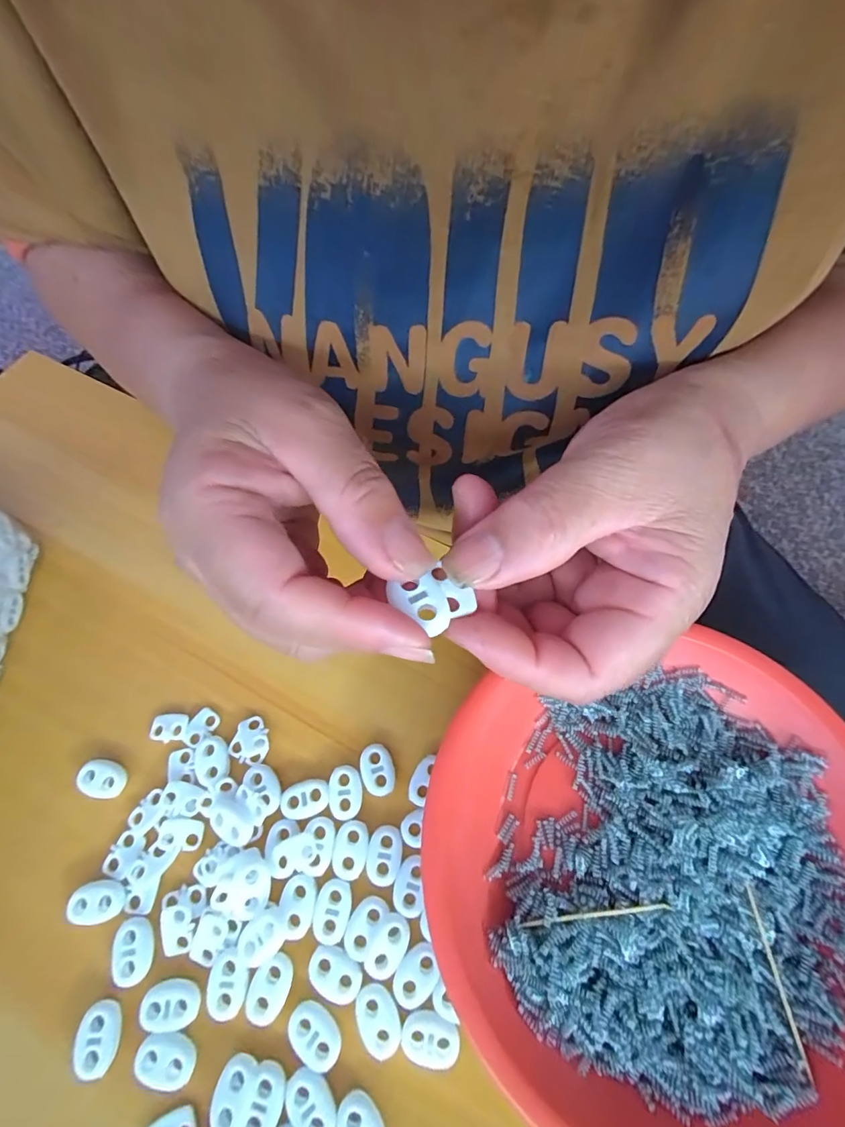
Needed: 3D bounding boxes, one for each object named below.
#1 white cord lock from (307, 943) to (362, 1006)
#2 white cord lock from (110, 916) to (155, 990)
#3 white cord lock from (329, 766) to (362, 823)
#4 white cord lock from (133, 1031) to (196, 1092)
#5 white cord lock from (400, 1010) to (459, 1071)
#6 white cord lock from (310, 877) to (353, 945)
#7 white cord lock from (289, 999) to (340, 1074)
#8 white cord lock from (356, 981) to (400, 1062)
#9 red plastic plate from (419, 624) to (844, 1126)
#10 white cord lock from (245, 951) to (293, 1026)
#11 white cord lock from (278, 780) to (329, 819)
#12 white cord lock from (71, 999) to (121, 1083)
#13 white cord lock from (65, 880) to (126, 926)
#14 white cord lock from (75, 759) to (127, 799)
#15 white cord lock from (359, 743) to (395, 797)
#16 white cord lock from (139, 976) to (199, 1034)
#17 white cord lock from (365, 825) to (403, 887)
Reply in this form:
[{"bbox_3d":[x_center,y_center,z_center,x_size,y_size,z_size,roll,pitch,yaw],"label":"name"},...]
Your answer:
[{"bbox_3d":[-0.035,0.164,0.182,0.021,0.004,0.016,15,67,9],"label":"white cord lock"},{"bbox_3d":[-0.119,0.159,0.187,0.015,0.004,0.022,-10,65,-2],"label":"white cord lock"},{"bbox_3d":[-0.036,0.105,0.209,0.015,0.004,0.022,-8,65,-1],"label":"white cord lock"},{"bbox_3d":[-0.098,0.189,0.174,0.022,0.004,0.016,8,66,6],"label":"white cord lock"},{"bbox_3d":[0.003,0.183,0.175,0.022,0.004,0.016,4,66,4],"label":"white cord lock"},{"bbox_3d":[-0.038,0.146,0.190,0.015,0.004,0.022,14,67,8],"label":"white cord lock"},{"bbox_3d":[-0.042,0.181,0.174,0.022,0.004,0.016,35,71,17],"label":"white cord lock"},{"bbox_3d":[-0.018,0.178,0.177,0.015,0.004,0.023,-20,66,-7],"label":"white cord lock"},{"bbox_3d":[0.098,0.128,0.184,0.184,0.020,0.174,-1,65,2],"label":"red plastic plate"},{"bbox_3d":[-0.061,0.169,0.181,0.015,0.004,0.023,16,67,10],"label":"white cord lock"},{"bbox_3d":[-0.054,0.108,0.208,0.022,0.004,0.014,-13,65,-4],"label":"white cord lock"},{"bbox_3d":[-0.126,0.184,0.175,0.015,0.004,0.022,-8,65,-1],"label":"white cord lock"},{"bbox_3d":[-0.139,0.144,0.194,0.021,0.004,0.015,-11,65,-2],"label":"white cord lock"},{"bbox_3d":[-0.150,0.101,0.214,0.020,0.006,0.016,4,66,4],"label":"white cord lock"},{"bbox_3d":[-0.021,0.097,0.215,0.015,0.004,0.022,-15,66,-4],"label":"white cord lock"},{"bbox_3d":[-0.100,0.174,0.179,0.022,0.004,0.015,-8,65,-1],"label":"white cord lock"},{"bbox_3d":[-0.017,0.127,0.199,0.015,0.004,0.022,7,66,6],"label":"white cord lock"}]

